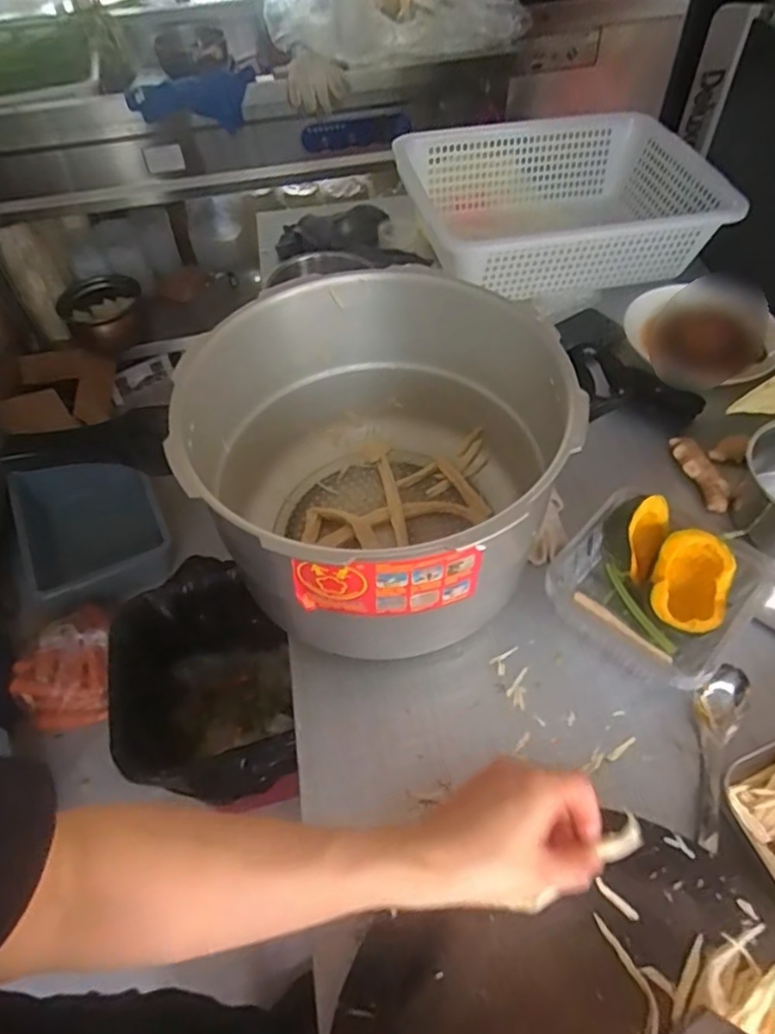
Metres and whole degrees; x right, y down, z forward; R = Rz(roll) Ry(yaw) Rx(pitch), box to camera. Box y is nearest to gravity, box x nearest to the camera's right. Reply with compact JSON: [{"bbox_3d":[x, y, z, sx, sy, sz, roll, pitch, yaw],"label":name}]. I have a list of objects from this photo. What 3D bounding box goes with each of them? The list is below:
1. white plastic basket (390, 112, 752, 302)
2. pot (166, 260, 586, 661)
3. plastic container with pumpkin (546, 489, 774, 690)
[{"bbox_3d":[0.290,-0.462,0.989,0.492,0.154,0.323,-10,54,-5],"label":"white plastic basket"},{"bbox_3d":[-0.014,-0.044,0.622,0.326,0.222,0.326,-1,53,2],"label":"pot"},{"bbox_3d":[0.264,0.055,0.613,0.176,0.078,0.165,-39,61,-23],"label":"plastic container with pumpkin"}]

